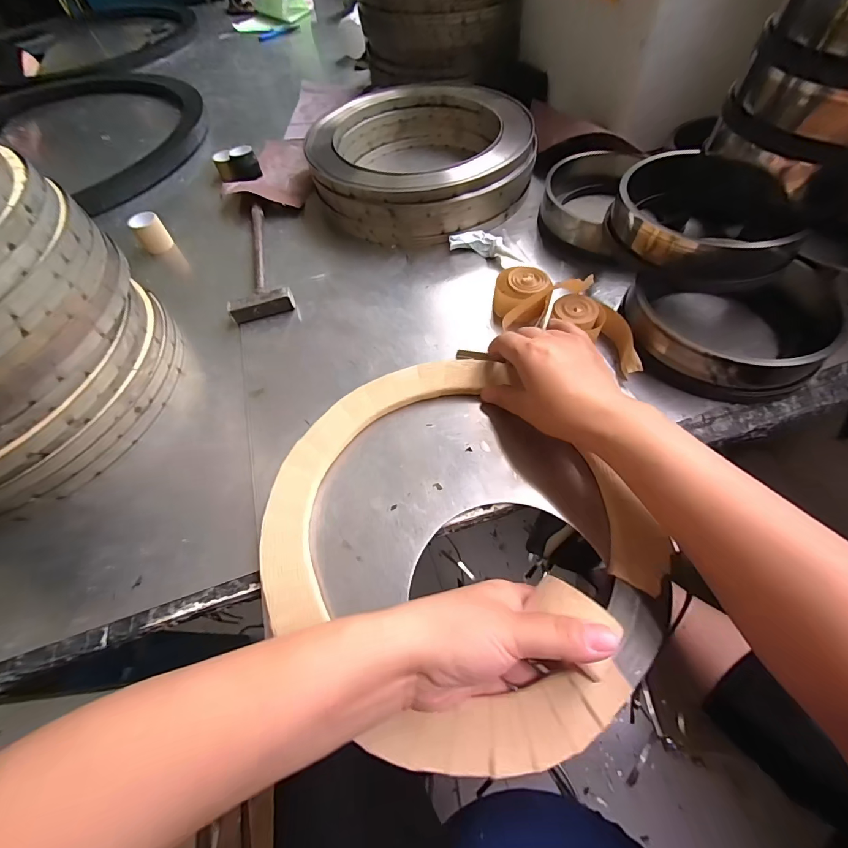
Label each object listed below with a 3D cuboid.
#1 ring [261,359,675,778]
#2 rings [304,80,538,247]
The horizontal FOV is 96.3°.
[{"bbox_3d":[0.016,0.077,0.300,0.277,0.019,0.305,-32,63,-16],"label":"ring"},{"bbox_3d":[-0.006,-0.382,0.556,0.302,0.085,0.281,-2,59,3],"label":"rings"}]

